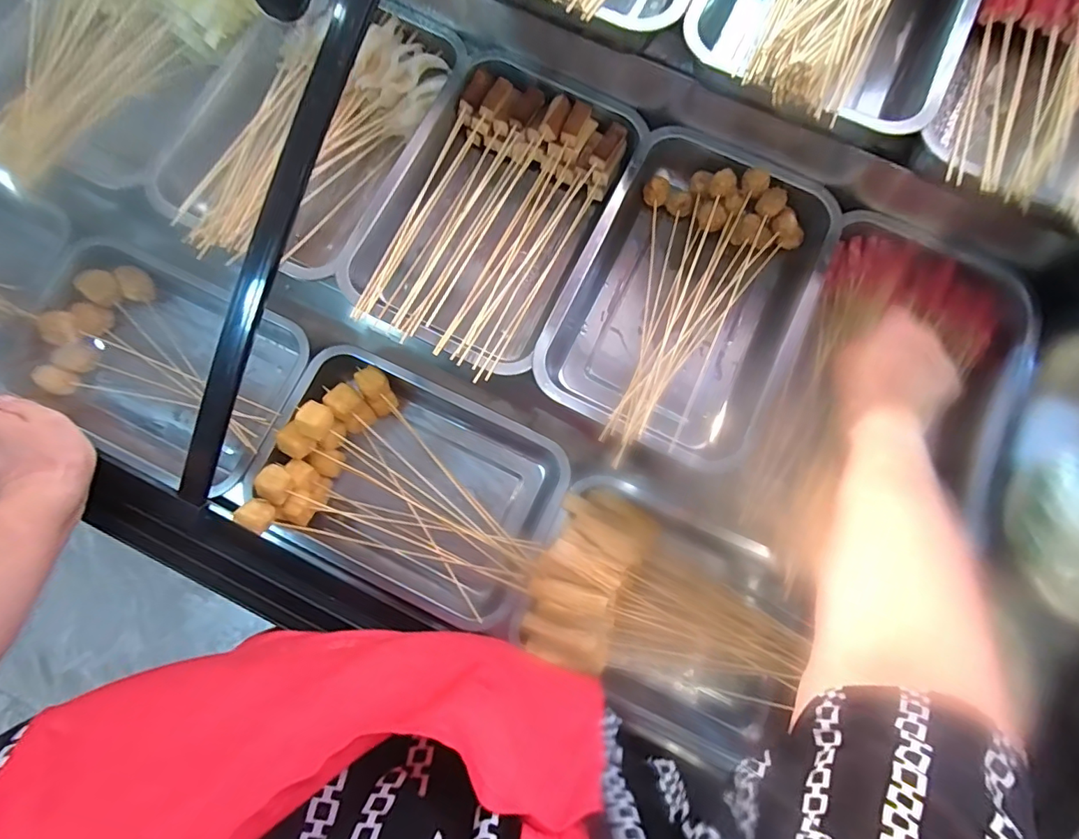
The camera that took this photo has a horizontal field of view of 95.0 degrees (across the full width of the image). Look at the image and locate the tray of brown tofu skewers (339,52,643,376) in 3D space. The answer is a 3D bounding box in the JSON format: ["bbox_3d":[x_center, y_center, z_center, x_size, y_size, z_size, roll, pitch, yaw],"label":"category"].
[{"bbox_3d":[-0.044,-0.202,0.497,0.201,0.057,0.314,27,79,4],"label":"tray of brown tofu skewers"}]

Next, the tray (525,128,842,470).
[{"bbox_3d":[0.146,-0.119,0.487,0.214,0.067,0.318,26,79,4],"label":"tray"}]

